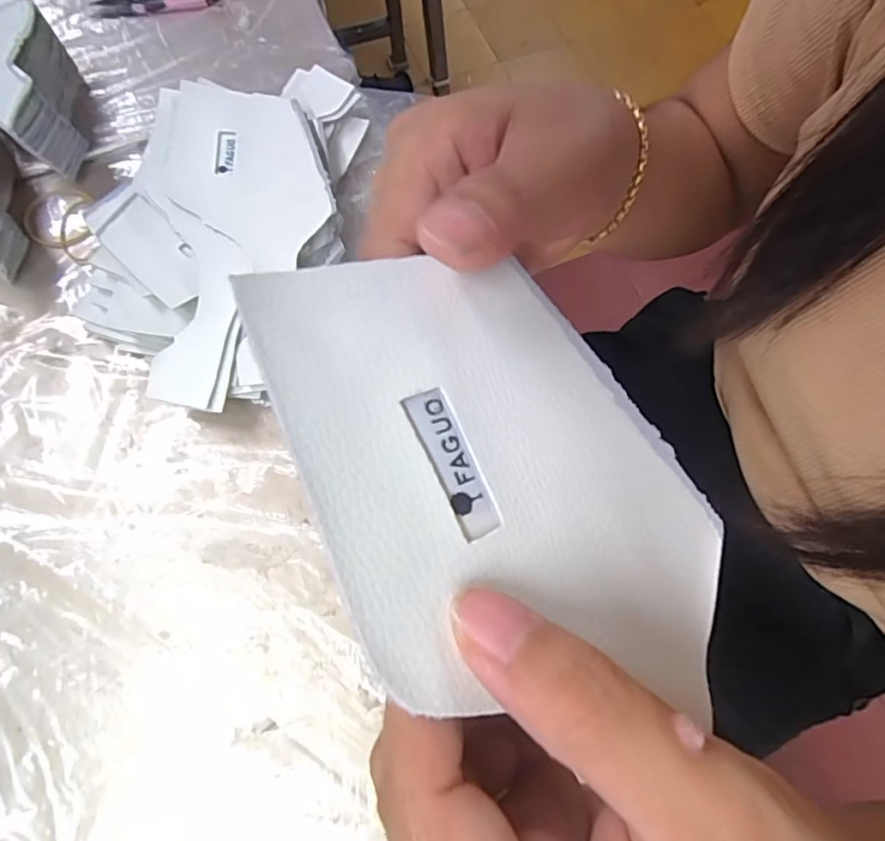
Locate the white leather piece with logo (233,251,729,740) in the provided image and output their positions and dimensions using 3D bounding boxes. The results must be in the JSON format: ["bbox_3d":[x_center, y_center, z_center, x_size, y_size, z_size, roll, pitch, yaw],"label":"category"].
[{"bbox_3d":[0.020,0.015,0.134,0.102,0.006,0.119,-17,81,-34],"label":"white leather piece with logo"}]

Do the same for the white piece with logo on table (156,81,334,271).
[{"bbox_3d":[-0.133,-0.163,0.370,0.096,0.011,0.145,-16,75,-15],"label":"white piece with logo on table"}]

